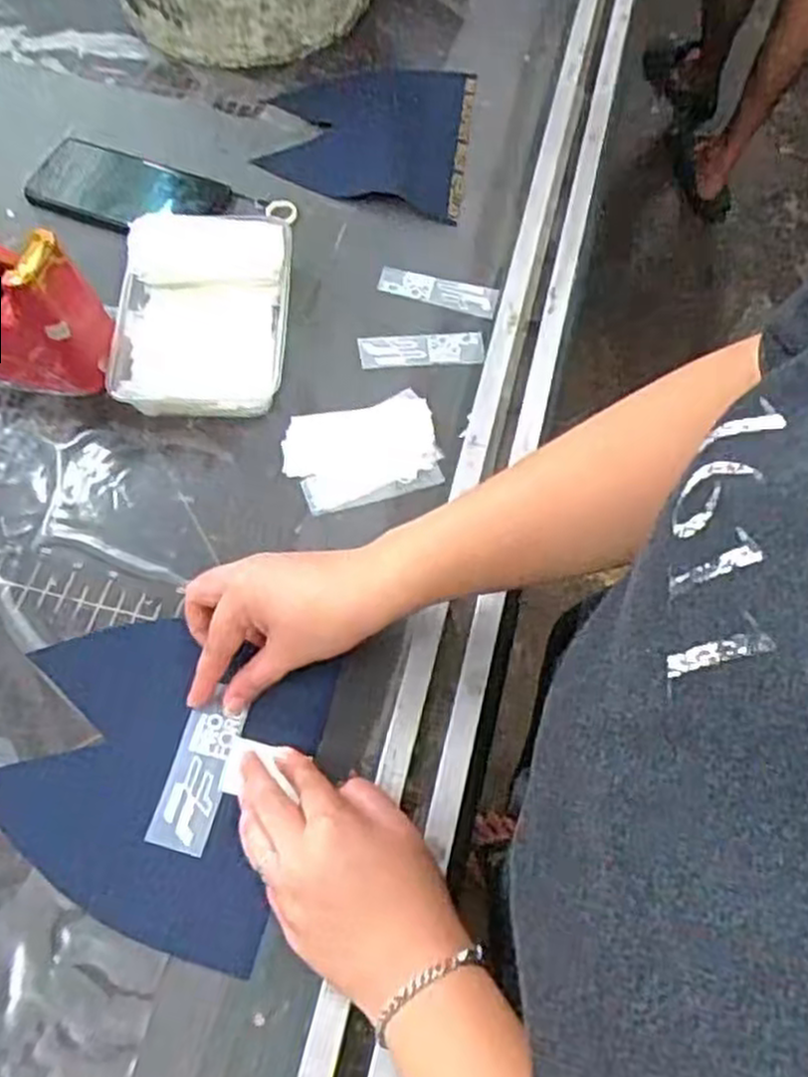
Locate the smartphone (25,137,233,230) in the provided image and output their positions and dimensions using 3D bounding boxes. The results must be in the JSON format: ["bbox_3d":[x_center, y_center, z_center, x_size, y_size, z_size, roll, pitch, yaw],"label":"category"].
[{"bbox_3d":[-0.225,-0.287,0.641,0.150,0.011,0.072,16,65,7],"label":"smartphone"}]

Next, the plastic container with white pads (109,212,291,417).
[{"bbox_3d":[-0.150,-0.169,0.580,0.124,0.039,0.172,2,64,0],"label":"plastic container with white pads"}]

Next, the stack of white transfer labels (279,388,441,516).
[{"bbox_3d":[-0.030,-0.063,0.553,0.107,0.007,0.076,-14,65,-7],"label":"stack of white transfer labels"}]

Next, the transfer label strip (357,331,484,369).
[{"bbox_3d":[0.014,-0.145,0.594,0.094,0.004,0.032,-2,65,-1],"label":"transfer label strip"}]

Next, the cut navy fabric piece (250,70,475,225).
[{"bbox_3d":[-0.031,-0.359,0.693,0.170,0.015,0.174,6,67,6],"label":"cut navy fabric piece"}]

